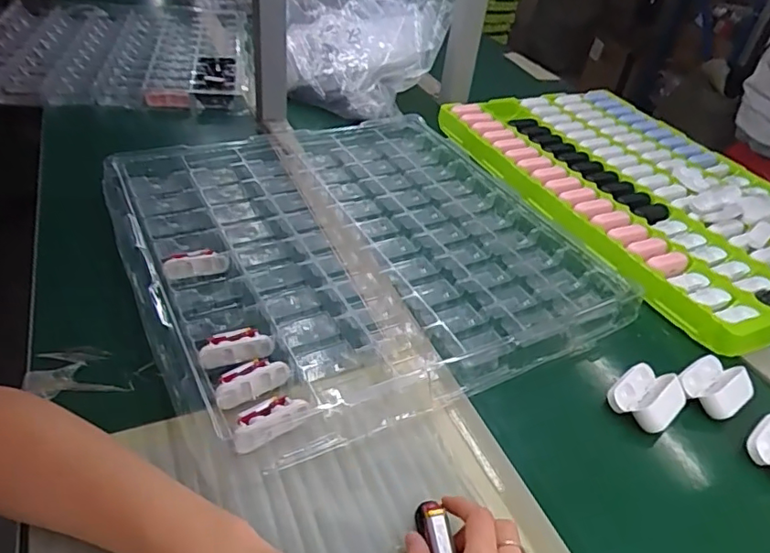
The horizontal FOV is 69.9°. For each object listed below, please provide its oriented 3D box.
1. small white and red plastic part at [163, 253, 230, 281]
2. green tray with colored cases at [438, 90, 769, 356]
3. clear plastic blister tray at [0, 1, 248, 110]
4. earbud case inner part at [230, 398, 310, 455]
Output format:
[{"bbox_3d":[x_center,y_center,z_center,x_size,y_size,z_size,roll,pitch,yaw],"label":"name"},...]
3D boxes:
[{"bbox_3d":[-0.194,-0.014,0.564,0.062,0.023,0.019,-13,43,-23],"label":"small white and red plastic part"},{"bbox_3d":[0.374,-0.139,0.814,0.415,0.039,0.583,-15,43,-24],"label":"green tray with colored cases"},{"bbox_3d":[-0.482,-0.416,0.993,0.447,0.040,0.465,-2,40,-13],"label":"clear plastic blister tray"},{"bbox_3d":[-0.091,0.110,0.425,0.059,0.014,0.027,-24,48,-32],"label":"earbud case inner part"}]

